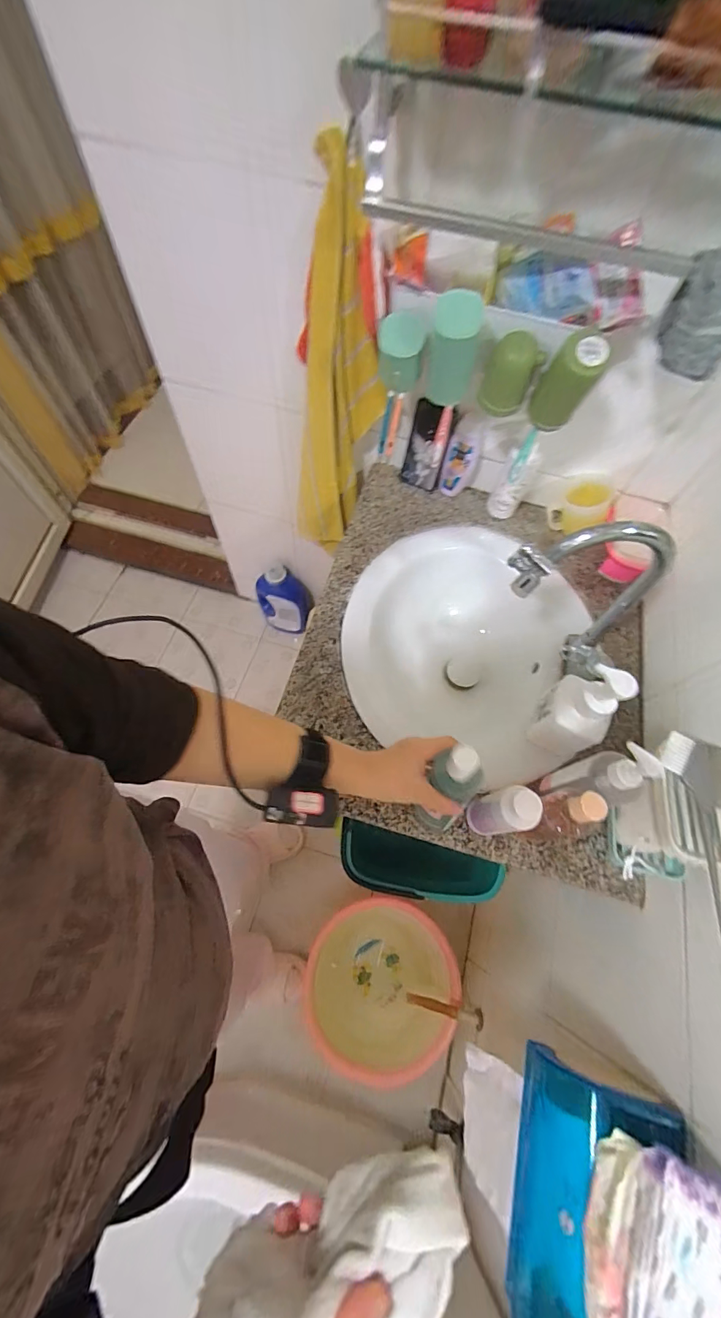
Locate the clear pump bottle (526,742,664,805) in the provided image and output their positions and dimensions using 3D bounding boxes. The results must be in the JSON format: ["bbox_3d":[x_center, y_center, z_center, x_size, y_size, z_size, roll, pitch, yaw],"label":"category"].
[{"bbox_3d":[0.289,0.162,0.562,0.062,0.220,0.062,-4,66,-5],"label":"clear pump bottle"}]

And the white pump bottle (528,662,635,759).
[{"bbox_3d":[0.304,0.068,0.592,0.077,0.166,0.084,32,67,11],"label":"white pump bottle"}]

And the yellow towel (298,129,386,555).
[{"bbox_3d":[-0.055,-0.455,0.807,0.156,0.646,0.144,-9,66,-8],"label":"yellow towel"}]

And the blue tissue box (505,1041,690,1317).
[{"bbox_3d":[0.243,0.577,0.444,0.119,0.145,0.249,19,66,6],"label":"blue tissue box"}]

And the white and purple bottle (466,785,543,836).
[{"bbox_3d":[0.180,0.200,0.560,0.045,0.147,0.050,-19,68,-11],"label":"white and purple bottle"}]

